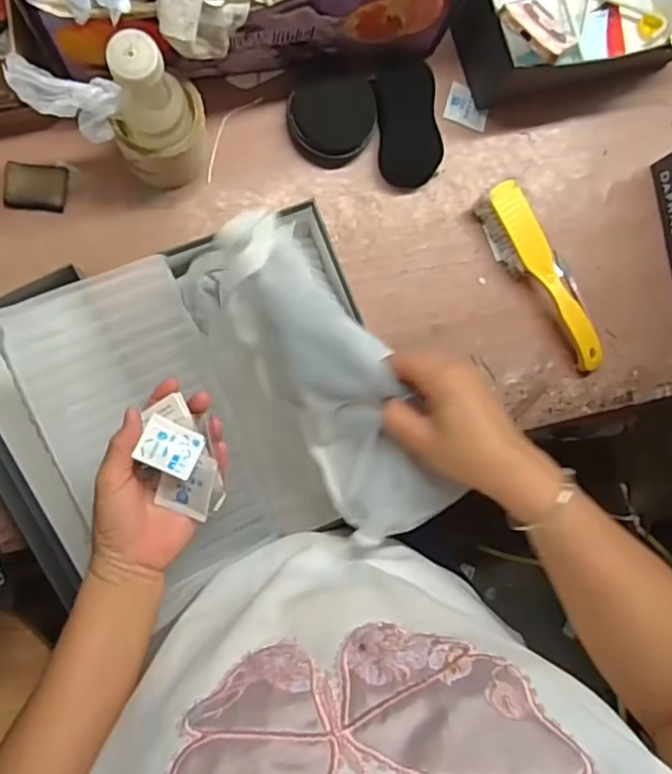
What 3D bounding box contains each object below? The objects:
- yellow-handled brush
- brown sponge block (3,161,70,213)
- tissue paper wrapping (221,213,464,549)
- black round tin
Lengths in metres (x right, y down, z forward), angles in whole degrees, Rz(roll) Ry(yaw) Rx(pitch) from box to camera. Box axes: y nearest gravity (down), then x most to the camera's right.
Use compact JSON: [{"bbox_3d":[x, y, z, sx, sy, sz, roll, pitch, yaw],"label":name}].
[{"bbox_3d":[0.233,-0.121,0.676,0.048,0.039,0.223,-37,94,-7],"label":"yellow-handled brush"},{"bbox_3d":[-0.305,-0.203,0.620,0.059,0.010,0.045,2,89,-8],"label":"brown sponge block"},{"bbox_3d":[-0.009,-0.009,0.470,0.083,0.065,0.263,-29,89,-8],"label":"tissue paper wrapping"},{"bbox_3d":[-0.002,-0.285,0.646,0.088,0.033,0.083,-43,95,-7],"label":"black round tin"}]

